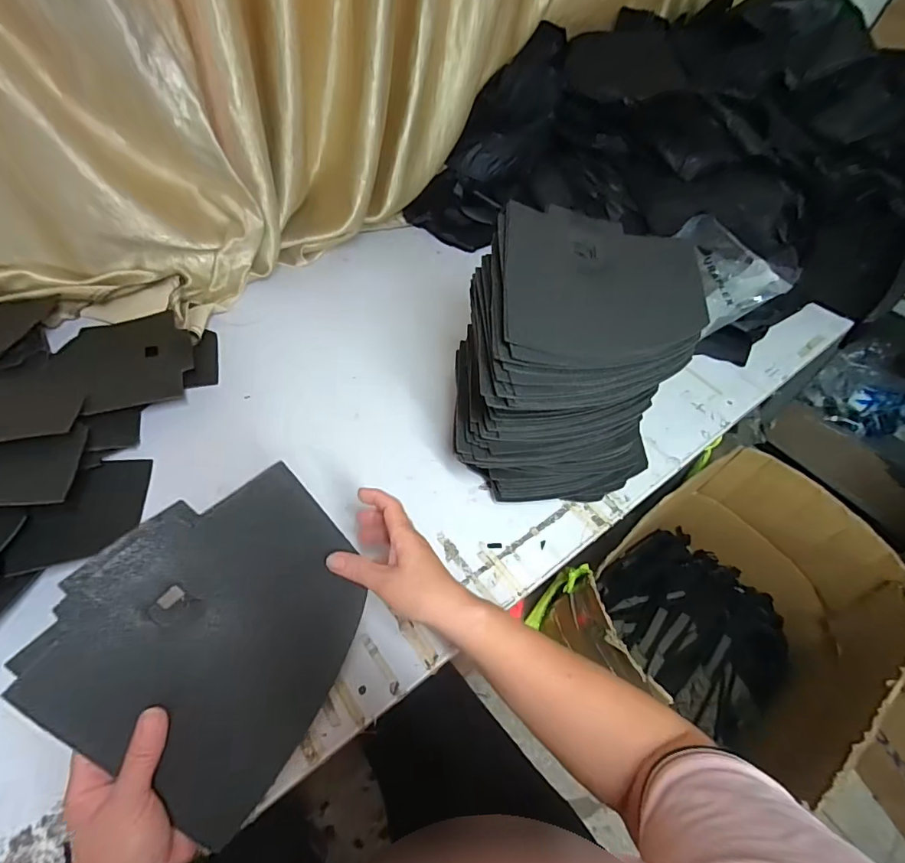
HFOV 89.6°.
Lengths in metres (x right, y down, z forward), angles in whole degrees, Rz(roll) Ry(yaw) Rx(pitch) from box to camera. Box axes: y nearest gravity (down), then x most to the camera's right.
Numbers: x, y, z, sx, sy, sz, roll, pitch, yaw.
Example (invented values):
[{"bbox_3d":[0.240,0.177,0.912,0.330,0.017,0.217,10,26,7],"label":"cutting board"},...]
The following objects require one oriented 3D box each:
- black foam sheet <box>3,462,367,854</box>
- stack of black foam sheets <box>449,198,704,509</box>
[{"bbox_3d":[-0.172,0.153,0.359,0.201,0.011,0.214,48,61,-7],"label":"black foam sheet"},{"bbox_3d":[0.133,-0.072,0.580,0.246,0.311,0.194,-3,52,-8],"label":"stack of black foam sheets"}]

